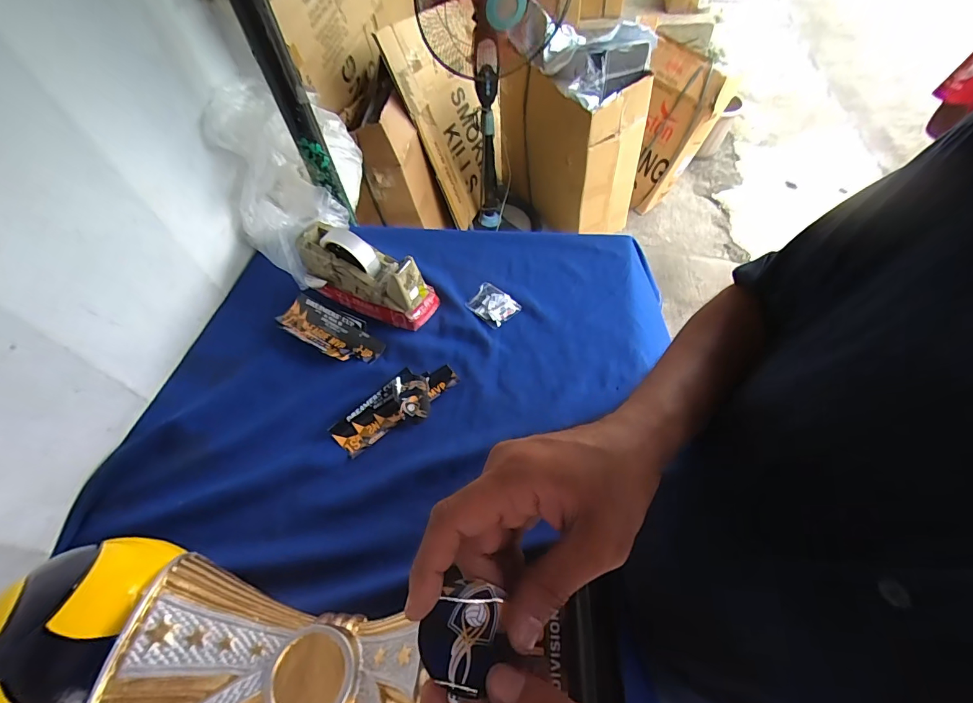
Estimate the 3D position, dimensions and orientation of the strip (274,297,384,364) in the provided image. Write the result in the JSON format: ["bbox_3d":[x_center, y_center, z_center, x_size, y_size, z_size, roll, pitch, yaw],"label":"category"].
[{"bbox_3d":[-0.249,-0.033,0.672,0.194,0.018,0.070,21,61,17],"label":"strip"}]

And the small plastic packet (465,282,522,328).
[{"bbox_3d":[0.010,-0.074,0.677,0.073,0.010,0.058,36,66,24],"label":"small plastic packet"}]

